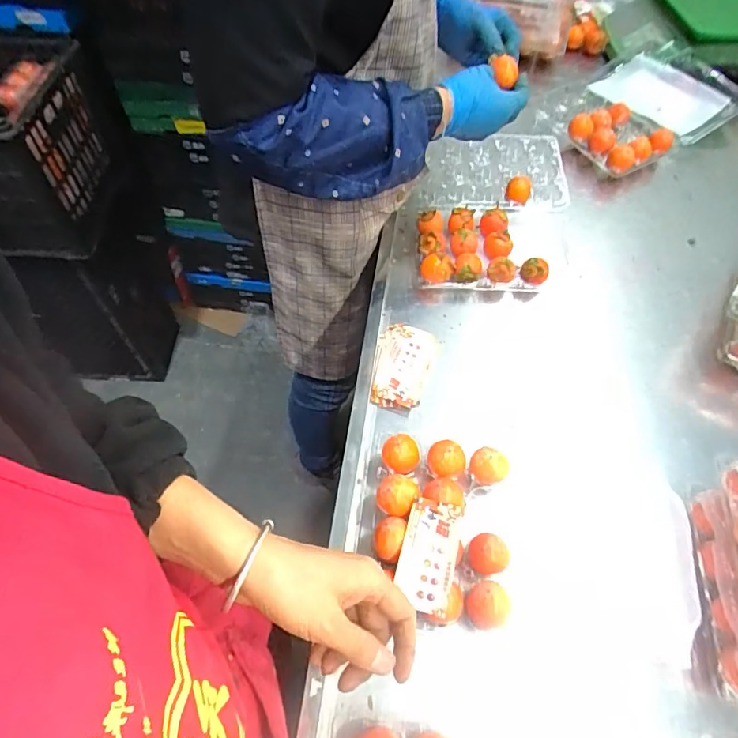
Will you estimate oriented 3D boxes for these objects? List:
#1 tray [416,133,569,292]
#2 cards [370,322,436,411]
[{"bbox_3d":[0.190,-0.252,0.766,0.225,0.053,0.316,7,58,3],"label":"tray"},{"bbox_3d":[0.043,-0.006,0.632,0.068,0.018,0.121,11,59,5],"label":"cards"}]

